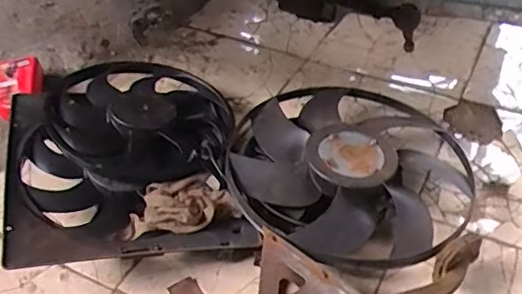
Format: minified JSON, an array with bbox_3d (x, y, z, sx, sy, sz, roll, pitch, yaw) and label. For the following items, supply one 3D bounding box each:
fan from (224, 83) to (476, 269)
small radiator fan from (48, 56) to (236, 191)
[{"bbox_3d":[0.177,0.048,1.101,0.486,0.142,0.479,-11,43,-11],"label":"fan"},{"bbox_3d":[-0.219,-0.064,1.067,0.338,0.044,0.314,-6,49,-35],"label":"small radiator fan"}]

